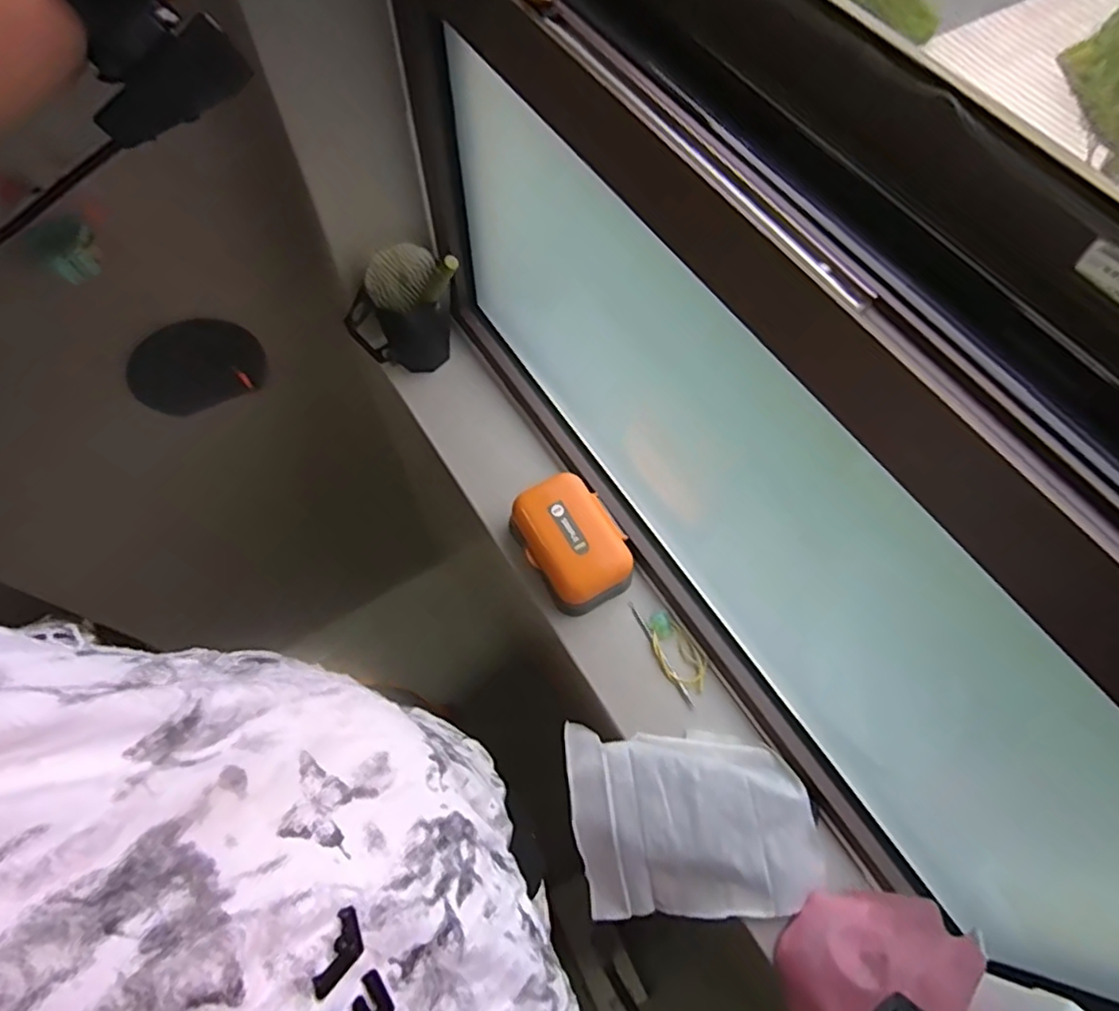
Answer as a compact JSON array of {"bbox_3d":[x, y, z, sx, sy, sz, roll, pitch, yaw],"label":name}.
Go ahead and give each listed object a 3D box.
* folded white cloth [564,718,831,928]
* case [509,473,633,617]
[{"bbox_3d":[0.107,0.260,0.529,0.196,0.047,0.146,-2,65,-3],"label":"folded white cloth"},{"bbox_3d":[0.012,0.036,0.603,0.083,0.051,0.119,-30,69,-15],"label":"case"}]

